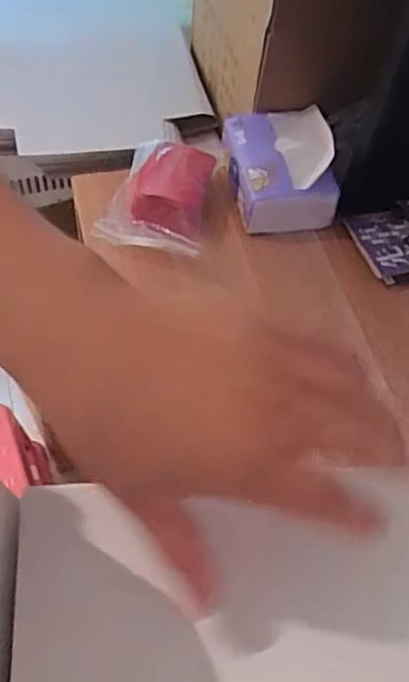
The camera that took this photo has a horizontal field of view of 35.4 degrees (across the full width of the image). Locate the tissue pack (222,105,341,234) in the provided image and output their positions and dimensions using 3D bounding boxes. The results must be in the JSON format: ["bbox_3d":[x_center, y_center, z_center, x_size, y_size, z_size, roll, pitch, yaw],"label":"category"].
[{"bbox_3d":[0.084,-0.196,0.707,0.111,0.085,0.132,-3,56,-7],"label":"tissue pack"}]

